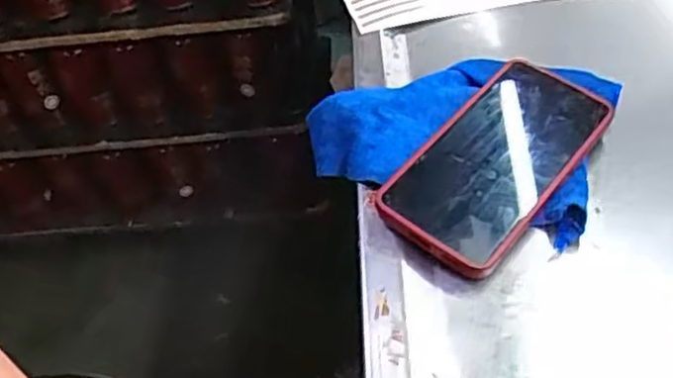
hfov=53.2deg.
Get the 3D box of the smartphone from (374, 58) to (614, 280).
[{"bbox_3d":[0.102,-0.021,0.424,0.080,0.010,0.166,35,60,23],"label":"smartphone"}]

